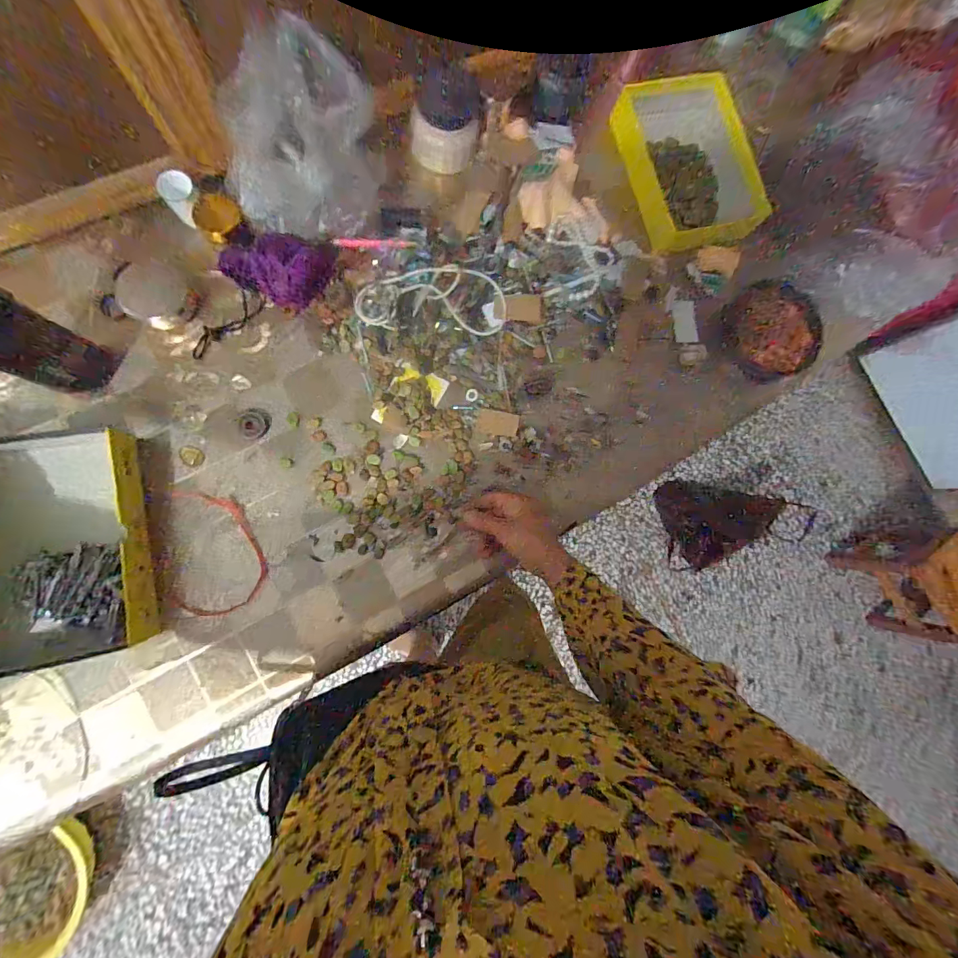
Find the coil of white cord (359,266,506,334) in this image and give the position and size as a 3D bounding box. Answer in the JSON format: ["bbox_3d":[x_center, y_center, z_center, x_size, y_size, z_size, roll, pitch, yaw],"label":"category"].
[{"bbox_3d":[-0.056,-0.219,0.510,0.181,0.035,0.080,0,85,-8],"label":"coil of white cord"}]

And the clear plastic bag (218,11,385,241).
[{"bbox_3d":[-0.190,-0.349,0.444,0.162,0.146,0.110,-1,86,-9],"label":"clear plastic bag"}]

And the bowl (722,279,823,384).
[{"bbox_3d":[0.414,-0.209,0.600,0.131,0.045,0.136,-29,95,5],"label":"bowl"}]

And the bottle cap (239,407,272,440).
[{"bbox_3d":[-0.268,-0.066,0.497,0.033,0.004,0.037,25,82,-5],"label":"bottle cap"}]

